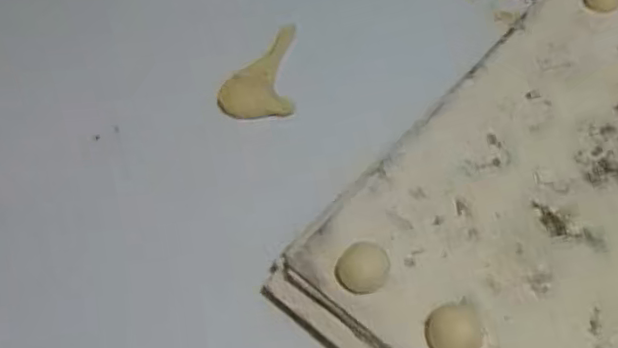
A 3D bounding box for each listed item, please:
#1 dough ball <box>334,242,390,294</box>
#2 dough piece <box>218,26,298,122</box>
[{"bbox_3d":[0.050,0.087,0.570,0.046,0.025,0.040,-10,56,-6],"label":"dough ball"},{"bbox_3d":[-0.065,-0.135,0.787,0.091,0.026,0.150,-2,56,0],"label":"dough piece"}]

